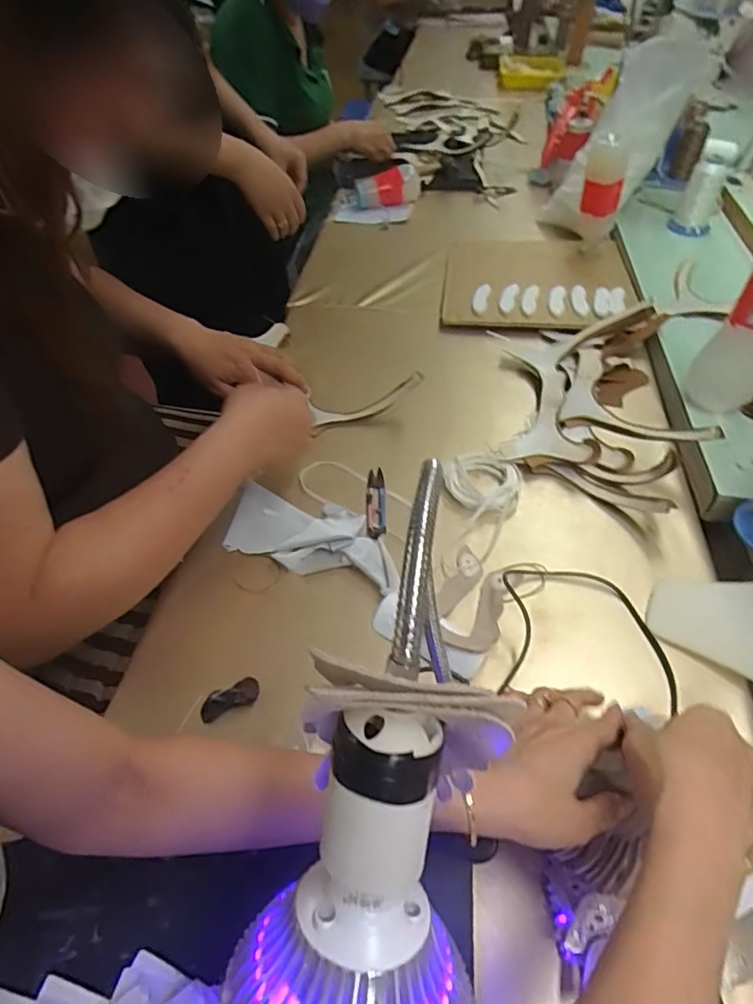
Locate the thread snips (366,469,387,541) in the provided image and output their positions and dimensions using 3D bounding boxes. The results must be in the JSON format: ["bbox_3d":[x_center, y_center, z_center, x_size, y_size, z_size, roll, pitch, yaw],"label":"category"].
[{"bbox_3d":[-0.001,0.001,0.603,0.020,0.011,0.098,-2,49,-1],"label":"thread snips"}]

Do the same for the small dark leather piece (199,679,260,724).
[{"bbox_3d":[-0.122,0.164,0.462,0.049,0.007,0.021,-23,52,-18],"label":"small dark leather piece"}]

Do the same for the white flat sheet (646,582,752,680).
[{"bbox_3d":[0.299,0.104,0.477,0.117,0.005,0.092,7,61,30],"label":"white flat sheet"}]

